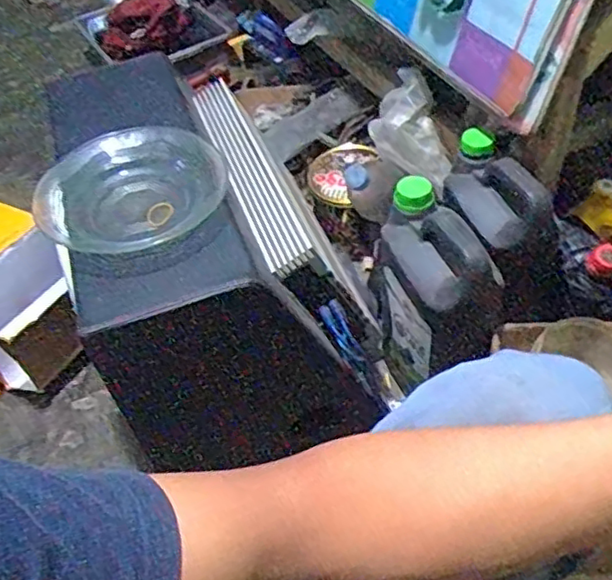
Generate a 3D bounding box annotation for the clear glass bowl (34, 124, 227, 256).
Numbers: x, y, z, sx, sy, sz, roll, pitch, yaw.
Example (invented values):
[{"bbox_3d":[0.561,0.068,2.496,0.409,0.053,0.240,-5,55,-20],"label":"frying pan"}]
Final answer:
[{"bbox_3d":[-0.211,-0.121,0.790,0.226,0.060,0.227,-3,48,4],"label":"clear glass bowl"}]

